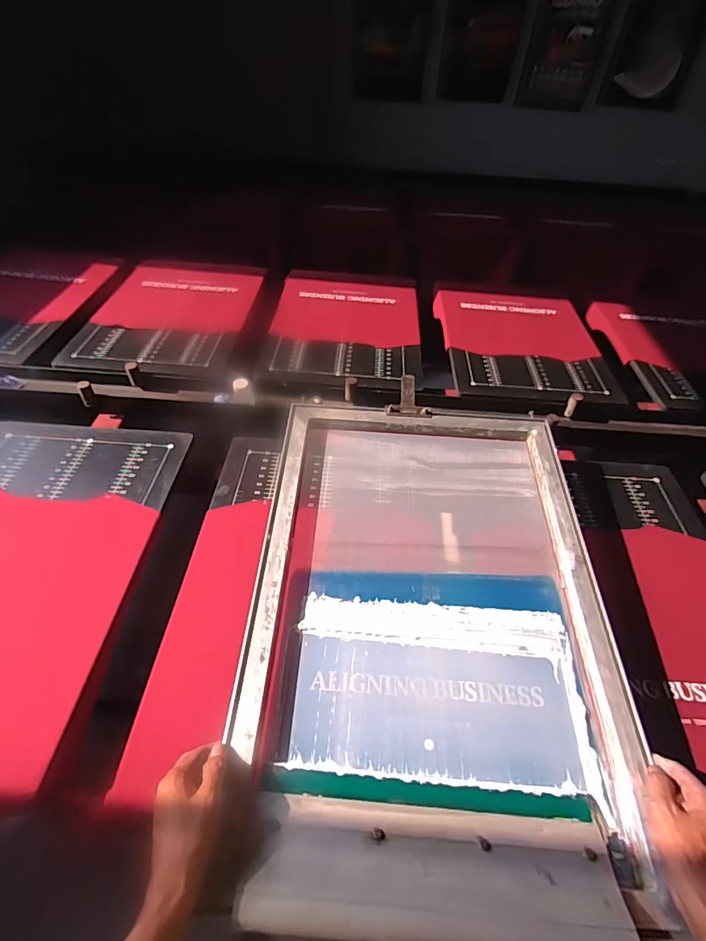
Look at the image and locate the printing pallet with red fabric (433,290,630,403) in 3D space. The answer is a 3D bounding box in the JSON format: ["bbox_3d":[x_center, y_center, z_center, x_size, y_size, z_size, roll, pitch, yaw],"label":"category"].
[{"bbox_3d":[0.456,-0.349,1.198,0.408,0.042,0.561,2,49,-1],"label":"printing pallet with red fabric"}]

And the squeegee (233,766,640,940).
[{"bbox_3d":[0.075,0.374,0.423,0.339,0.051,0.118,5,46,0],"label":"squeegee"}]

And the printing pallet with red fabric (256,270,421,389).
[{"bbox_3d":[-0.016,-0.433,1.230,0.399,0.022,0.606,4,49,1],"label":"printing pallet with red fabric"}]

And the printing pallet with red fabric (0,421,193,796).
[{"bbox_3d":[-0.534,0.138,0.687,0.400,0.015,0.585,4,49,1],"label":"printing pallet with red fabric"}]

